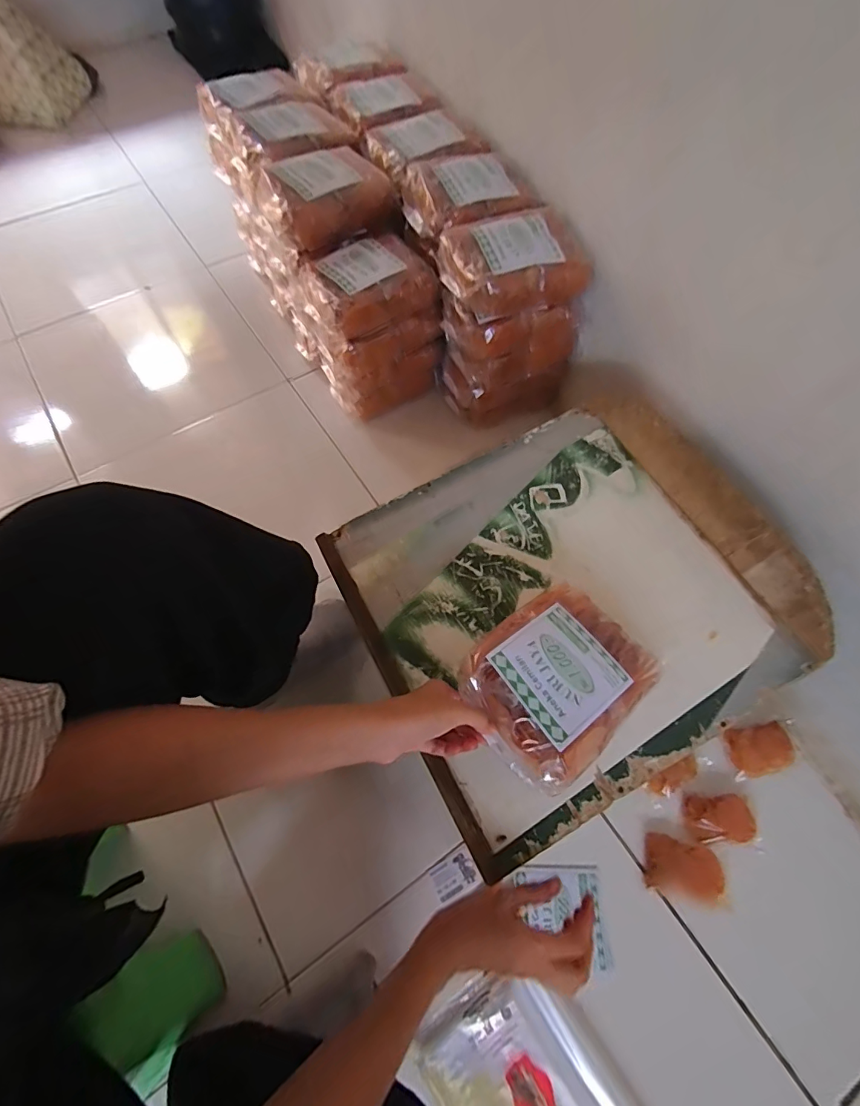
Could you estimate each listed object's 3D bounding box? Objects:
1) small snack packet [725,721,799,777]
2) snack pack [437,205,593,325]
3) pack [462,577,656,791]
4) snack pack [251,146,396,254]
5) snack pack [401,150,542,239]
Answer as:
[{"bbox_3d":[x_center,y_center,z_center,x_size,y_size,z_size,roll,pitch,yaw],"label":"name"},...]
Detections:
[{"bbox_3d":[0.431,0.253,0.595,0.079,0.020,0.055,-11,65,-6],"label":"small snack packet"},{"bbox_3d":[0.112,-0.393,0.620,0.190,0.067,0.138,-14,66,-7],"label":"snack pack"},{"bbox_3d":[0.117,0.109,0.413,0.167,0.036,0.130,-38,71,-17],"label":"pack"},{"bbox_3d":[-0.160,-0.527,0.672,0.183,0.055,0.132,-30,69,-14],"label":"snack pack"},{"bbox_3d":[0.059,-0.516,0.661,0.181,0.043,0.135,-19,66,-10],"label":"snack pack"}]

